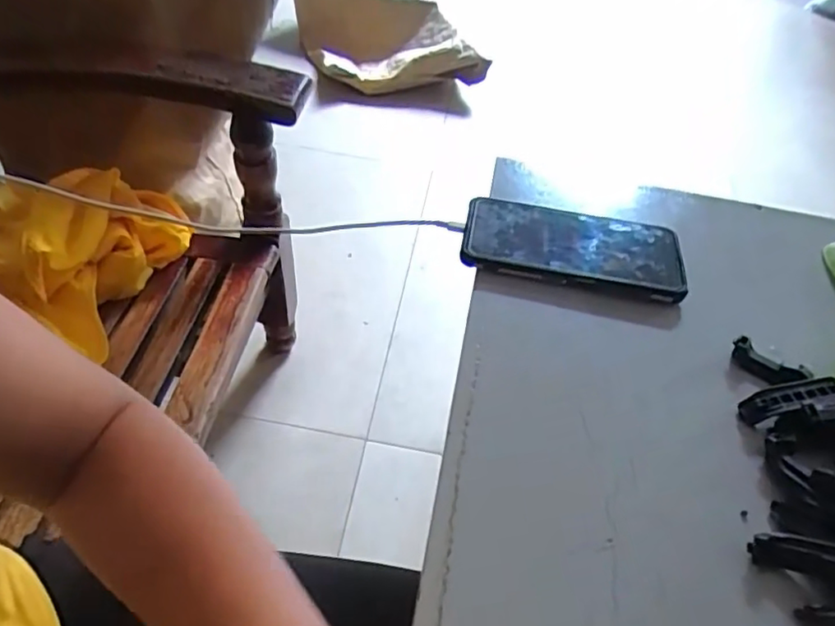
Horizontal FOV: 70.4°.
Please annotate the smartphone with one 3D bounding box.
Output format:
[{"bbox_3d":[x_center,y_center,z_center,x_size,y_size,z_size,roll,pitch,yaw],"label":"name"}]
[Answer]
[{"bbox_3d":[0.121,-0.051,0.460,0.166,0.018,0.085,10,47,2],"label":"smartphone"}]

